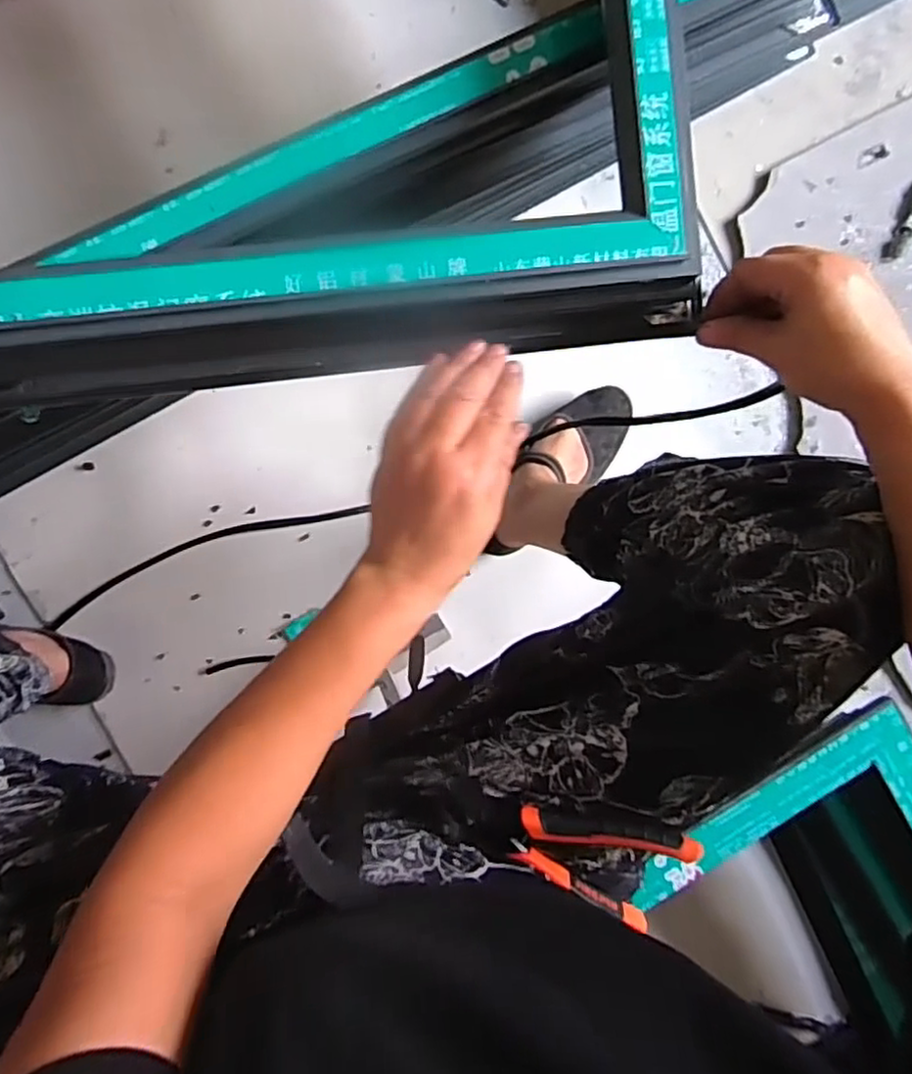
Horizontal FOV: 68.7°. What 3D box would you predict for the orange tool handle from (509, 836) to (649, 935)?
[{"bbox_3d":[0.086,0.242,0.462,0.113,0.014,0.011,33,92,-5],"label":"orange tool handle"}]

